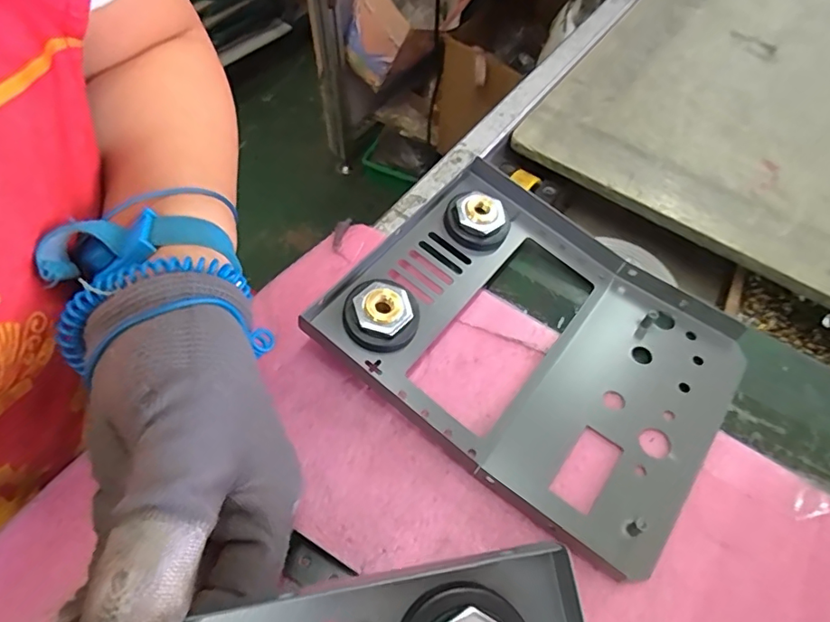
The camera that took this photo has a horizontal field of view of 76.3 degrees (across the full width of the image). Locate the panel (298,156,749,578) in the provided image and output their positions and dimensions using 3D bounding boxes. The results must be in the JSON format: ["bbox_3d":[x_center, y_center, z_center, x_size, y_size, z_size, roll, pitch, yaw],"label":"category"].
[{"bbox_3d":[0.062,0.012,0.272,0.190,0.032,0.152,33,63,18],"label":"panel"}]

